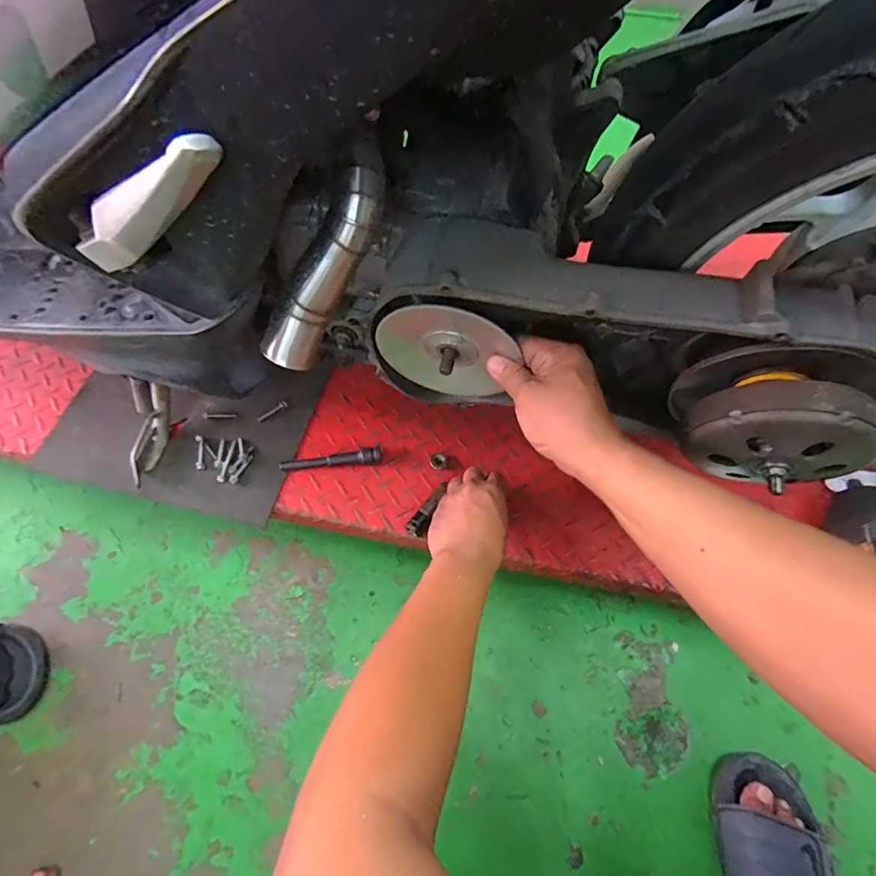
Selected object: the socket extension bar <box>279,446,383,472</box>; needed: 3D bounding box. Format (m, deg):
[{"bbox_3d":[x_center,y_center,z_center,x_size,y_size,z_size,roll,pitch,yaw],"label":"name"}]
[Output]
[{"bbox_3d":[-0.136,0.029,0.606,0.126,0.022,0.021,-4,63,-5],"label":"socket extension bar"}]

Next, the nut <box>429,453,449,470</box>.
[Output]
[{"bbox_3d":[0.002,0.031,0.615,0.025,0.012,0.021,11,63,3],"label":"nut"}]

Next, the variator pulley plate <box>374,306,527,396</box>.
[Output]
[{"bbox_3d":[0.002,-0.075,0.426,0.120,0.117,0.034,15,63,5],"label":"variator pulley plate"}]

